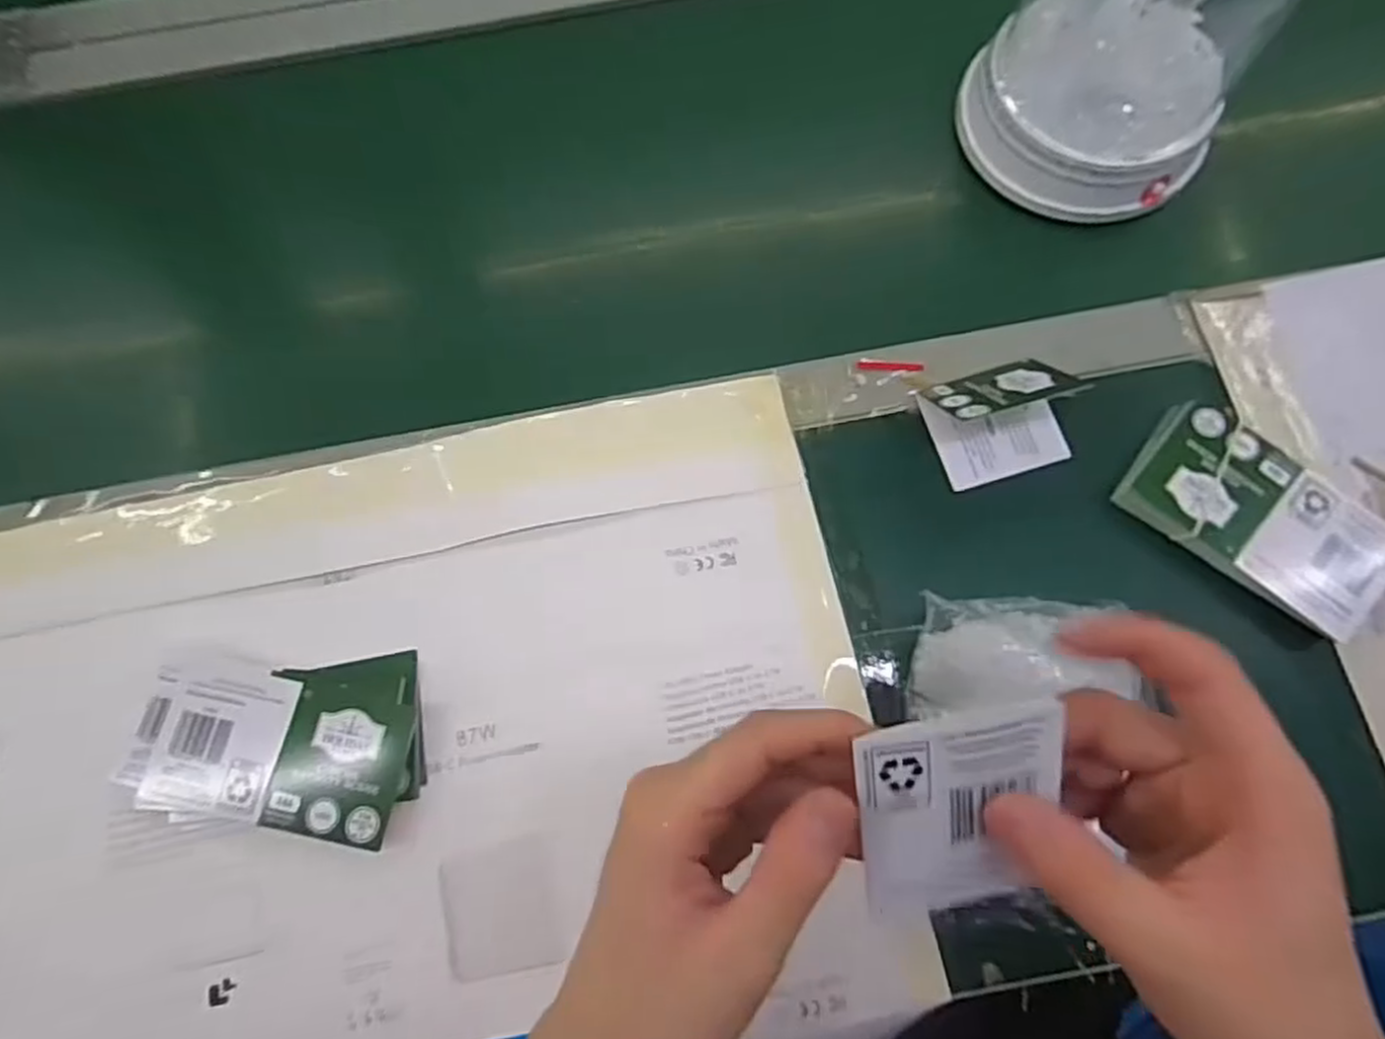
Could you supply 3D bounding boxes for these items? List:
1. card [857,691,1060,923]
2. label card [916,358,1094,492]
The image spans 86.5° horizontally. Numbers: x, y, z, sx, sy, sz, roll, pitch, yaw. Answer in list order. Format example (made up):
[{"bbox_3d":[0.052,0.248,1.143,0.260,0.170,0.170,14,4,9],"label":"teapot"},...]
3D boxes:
[{"bbox_3d":[0.082,0.090,0.225,0.060,0.004,0.070,-9,109,-1],"label":"card"},{"bbox_3d":[0.173,-0.059,0.406,0.074,0.042,0.065,-16,76,-2],"label":"label card"}]

